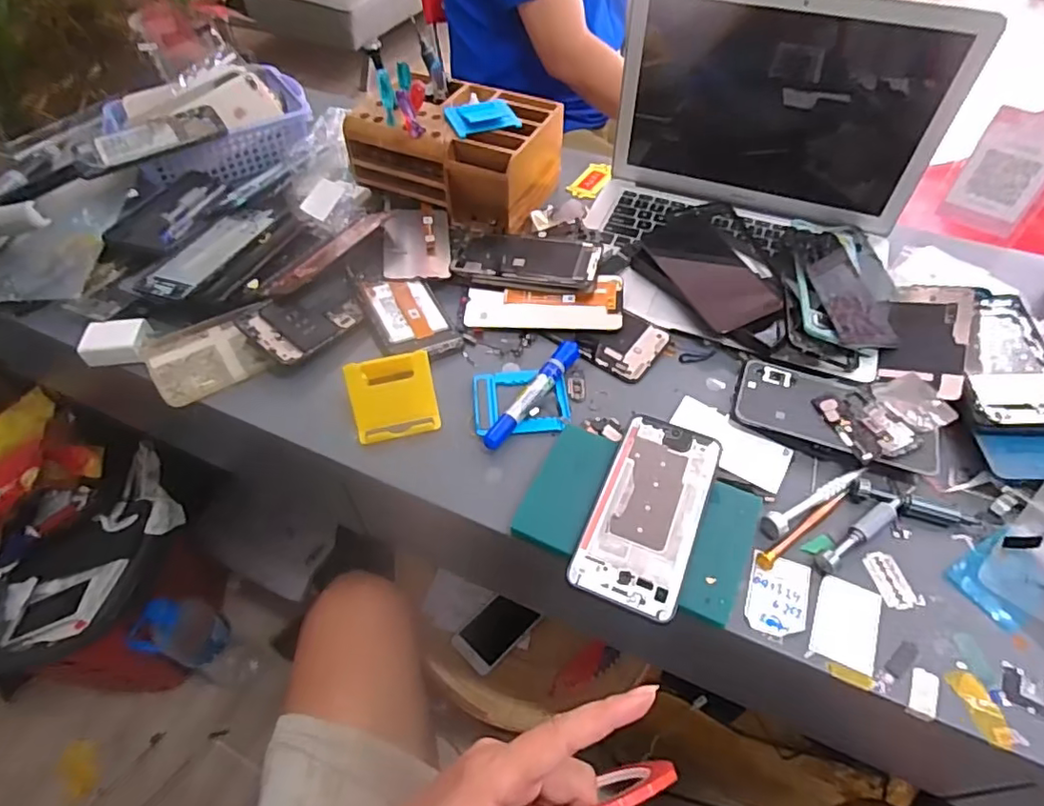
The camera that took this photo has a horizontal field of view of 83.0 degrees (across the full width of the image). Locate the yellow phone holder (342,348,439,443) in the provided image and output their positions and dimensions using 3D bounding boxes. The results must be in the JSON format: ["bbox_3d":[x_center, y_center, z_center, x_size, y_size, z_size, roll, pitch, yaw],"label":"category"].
[{"bbox_3d":[-0.112,-0.008,0.511,0.072,0.049,0.061,-11,52,-10],"label":"yellow phone holder"}]

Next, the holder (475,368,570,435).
[{"bbox_3d":[-0.001,-0.003,0.530,0.084,0.012,0.075,-5,52,-6],"label":"holder"}]

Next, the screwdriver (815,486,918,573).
[{"bbox_3d":[0.261,0.093,0.447,0.110,0.019,0.013,-29,58,-22],"label":"screwdriver"}]

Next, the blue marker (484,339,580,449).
[{"bbox_3d":[0.011,-0.009,0.521,0.018,0.016,0.131,28,56,20],"label":"blue marker"}]

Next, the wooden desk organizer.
[{"bbox_3d":[-0.077,-0.295,0.682,0.216,0.089,0.134,17,53,12],"label":"wooden desk organizer"}]

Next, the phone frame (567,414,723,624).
[{"bbox_3d":[0.096,0.078,0.444,0.078,0.006,0.158,19,53,14],"label":"phone frame"}]

